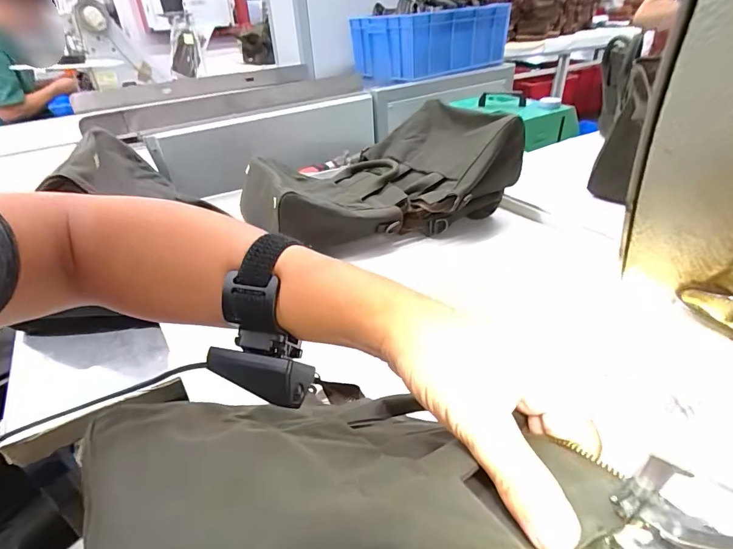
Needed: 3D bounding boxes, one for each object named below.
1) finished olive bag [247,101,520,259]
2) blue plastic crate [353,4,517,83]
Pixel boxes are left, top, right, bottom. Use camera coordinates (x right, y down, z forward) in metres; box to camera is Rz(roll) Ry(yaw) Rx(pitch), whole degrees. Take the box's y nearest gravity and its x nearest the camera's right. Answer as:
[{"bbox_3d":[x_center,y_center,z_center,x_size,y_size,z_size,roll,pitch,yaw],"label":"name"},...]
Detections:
[{"bbox_3d":[0.016,-0.173,0.697,0.393,0.128,0.299,-19,37,-22],"label":"finished olive bag"},{"bbox_3d":[0.275,-0.925,1.622,0.662,0.195,0.350,-29,41,-32],"label":"blue plastic crate"}]

